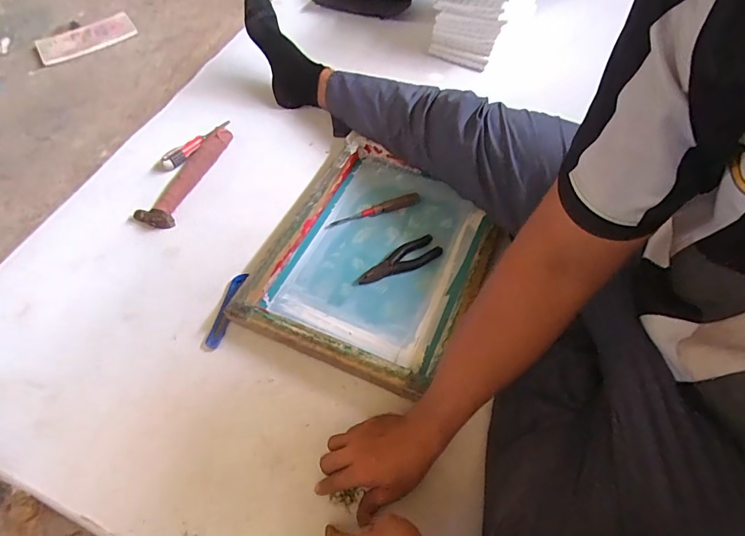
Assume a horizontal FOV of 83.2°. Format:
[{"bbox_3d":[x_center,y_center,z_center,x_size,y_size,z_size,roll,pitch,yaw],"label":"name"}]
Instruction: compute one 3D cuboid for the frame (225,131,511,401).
[{"bbox_3d":[-0.001,-0.035,0.716,0.338,0.054,0.416,21,62,15],"label":"frame"}]

